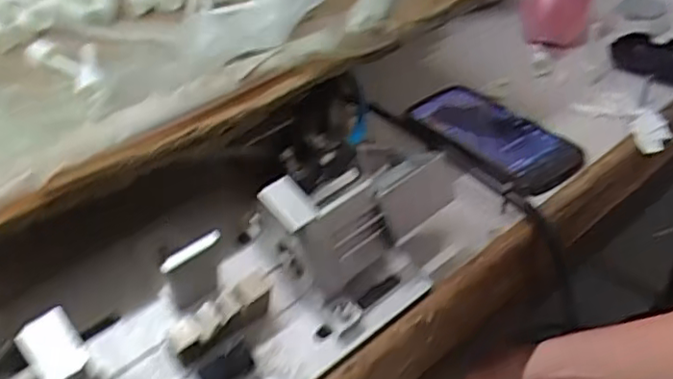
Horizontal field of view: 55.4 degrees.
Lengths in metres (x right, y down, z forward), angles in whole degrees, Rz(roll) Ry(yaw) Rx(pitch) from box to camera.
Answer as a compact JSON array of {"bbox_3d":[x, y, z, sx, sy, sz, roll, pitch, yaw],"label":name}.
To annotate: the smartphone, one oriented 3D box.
[{"bbox_3d":[0.145,-0.053,0.608,0.091,0.015,0.174,-26,45,-21],"label":"smartphone"}]

